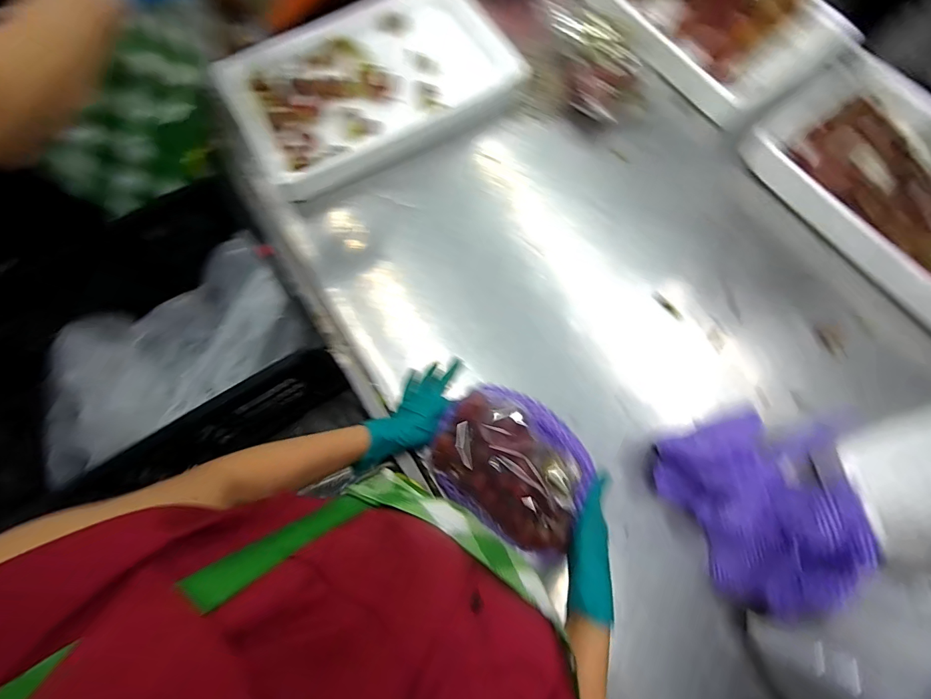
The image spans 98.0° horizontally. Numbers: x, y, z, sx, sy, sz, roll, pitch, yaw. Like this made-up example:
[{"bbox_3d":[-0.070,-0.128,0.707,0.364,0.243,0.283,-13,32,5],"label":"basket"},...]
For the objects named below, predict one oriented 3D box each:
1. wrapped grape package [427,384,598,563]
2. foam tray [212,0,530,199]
[{"bbox_3d":[0.058,0.135,0.499,0.190,0.085,0.162,30,77,8],"label":"wrapped grape package"},{"bbox_3d":[-0.165,-0.493,0.727,0.479,0.041,0.332,-31,75,-8],"label":"foam tray"}]

